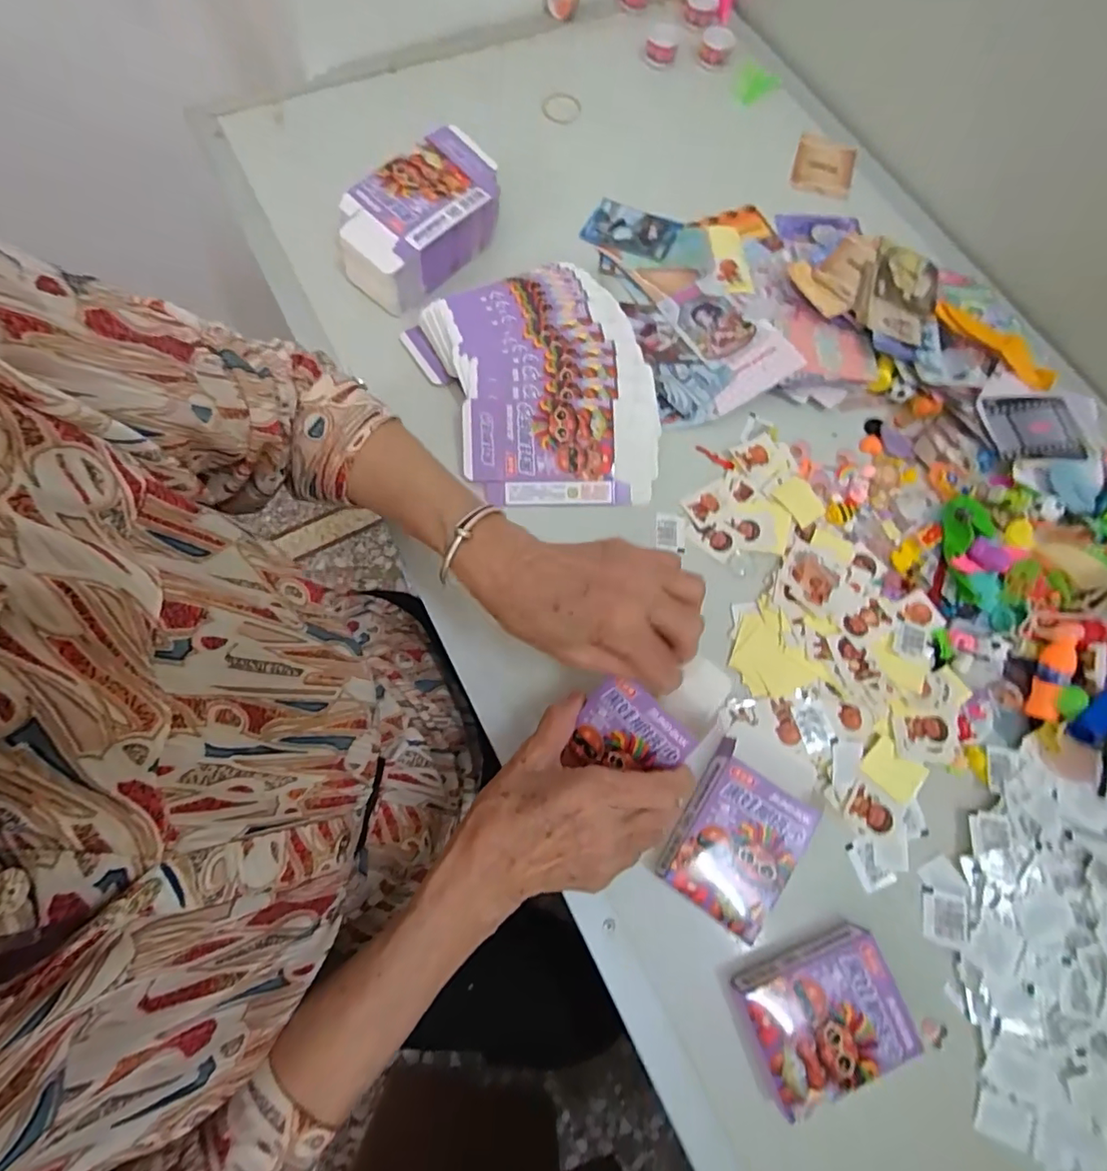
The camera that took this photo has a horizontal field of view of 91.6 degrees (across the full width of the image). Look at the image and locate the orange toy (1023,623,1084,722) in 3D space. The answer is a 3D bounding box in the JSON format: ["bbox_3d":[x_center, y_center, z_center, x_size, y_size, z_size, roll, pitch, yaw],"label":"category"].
[{"bbox_3d":[0.358,0.061,0.388,0.020,0.015,0.071,15,92,2],"label":"orange toy"}]

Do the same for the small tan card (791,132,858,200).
[{"bbox_3d":[0.290,-0.448,0.576,0.064,0.010,0.078,16,72,1],"label":"small tan card"}]

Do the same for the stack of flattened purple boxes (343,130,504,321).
[{"bbox_3d":[-0.114,-0.319,0.477,0.084,0.059,0.154,40,73,8],"label":"stack of flattened purple boxes"}]

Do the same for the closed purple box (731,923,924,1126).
[{"bbox_3d":[0.163,0.260,0.325,0.093,0.026,0.067,-17,74,-10],"label":"closed purple box"}]

